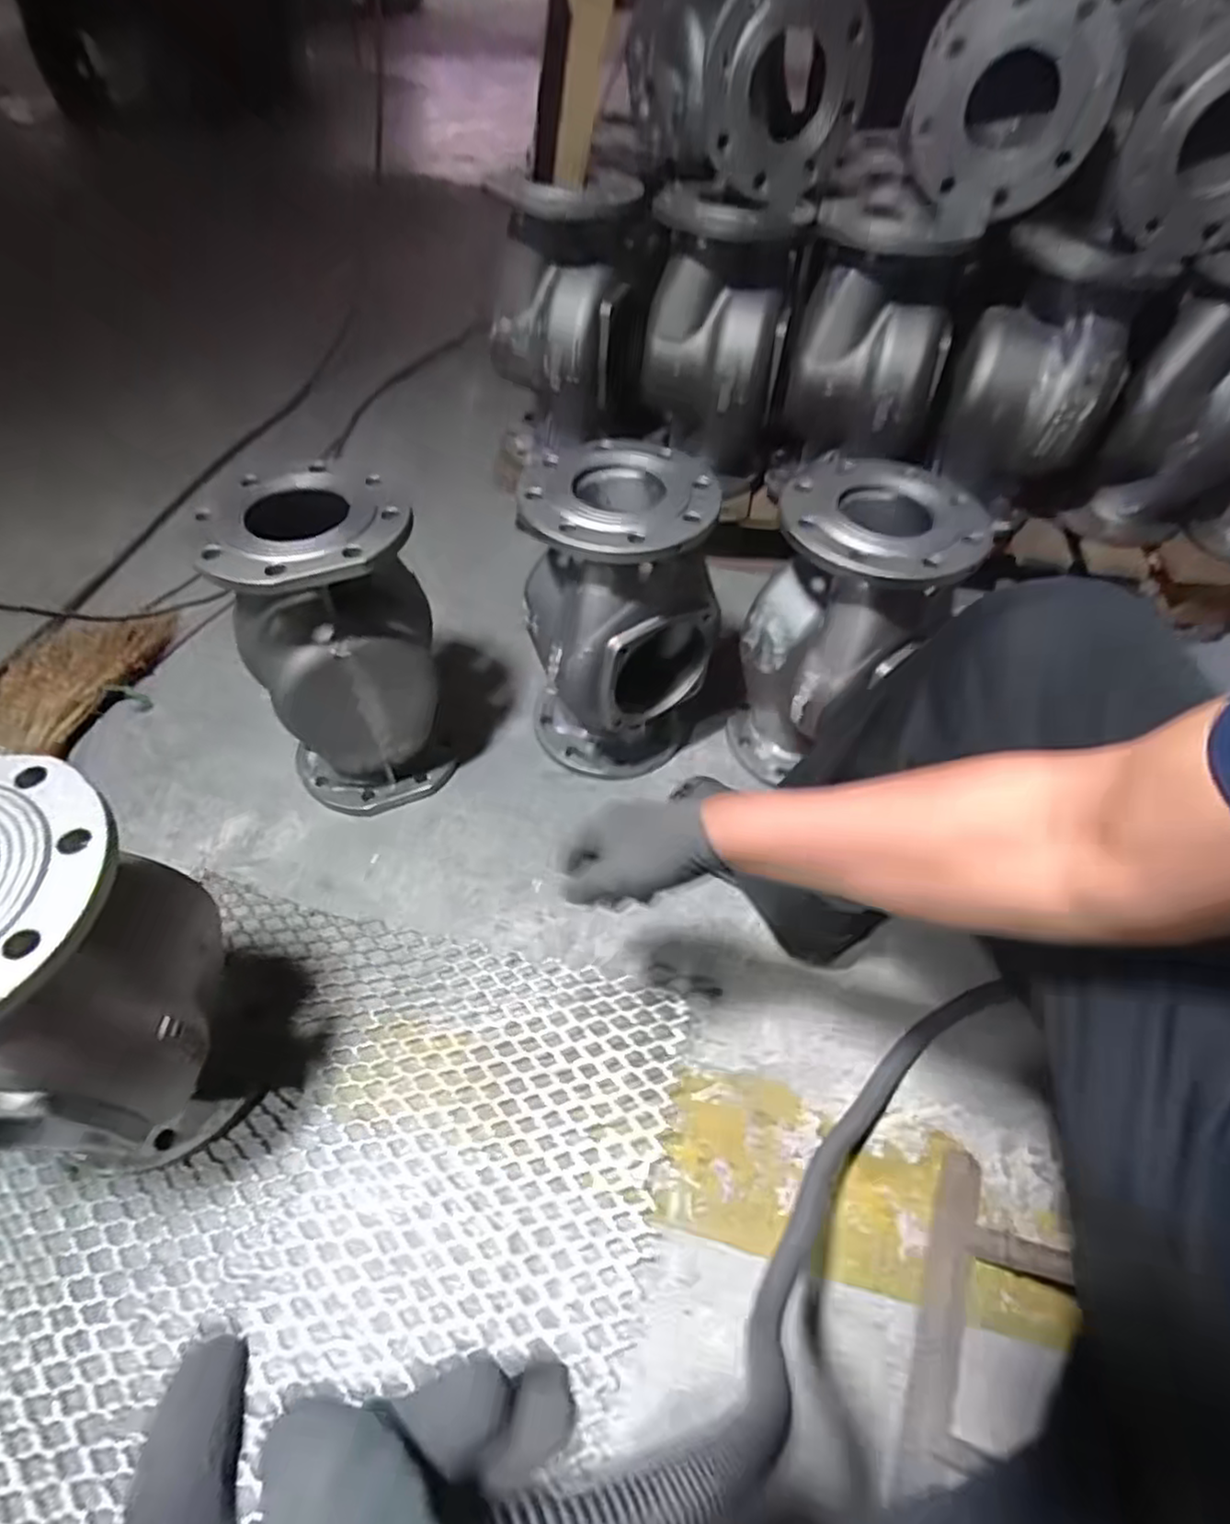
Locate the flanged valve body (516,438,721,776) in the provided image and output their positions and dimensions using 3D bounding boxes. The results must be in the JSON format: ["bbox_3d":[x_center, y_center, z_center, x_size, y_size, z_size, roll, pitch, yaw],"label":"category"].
[{"bbox_3d":[0.003,-0.162,0.885,0.214,0.383,0.204,2,50,-2],"label":"flanged valve body"}]

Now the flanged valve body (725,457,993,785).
[{"bbox_3d":[0.274,-0.145,0.874,0.204,0.365,0.194,2,50,-2],"label":"flanged valve body"}]

